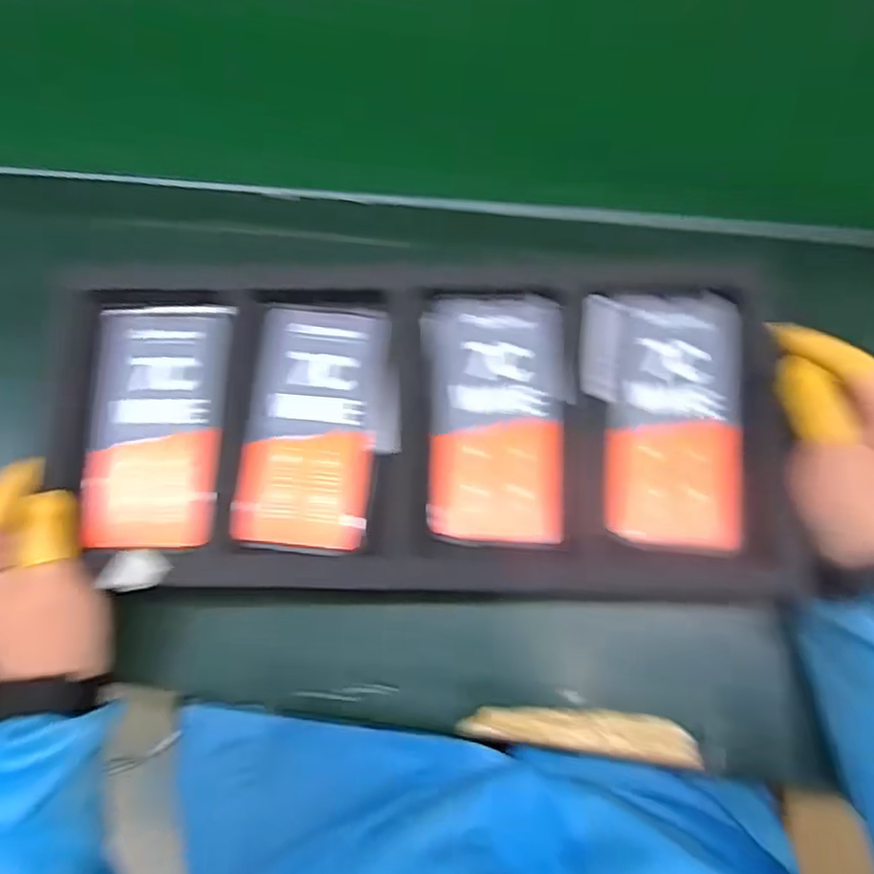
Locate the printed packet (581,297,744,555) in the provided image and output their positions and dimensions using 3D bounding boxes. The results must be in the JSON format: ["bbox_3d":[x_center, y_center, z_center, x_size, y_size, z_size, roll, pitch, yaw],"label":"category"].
[{"bbox_3d":[0.144,-0.013,0.439,0.098,0.020,0.165,4,74,3],"label":"printed packet"}]

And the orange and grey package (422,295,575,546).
[{"bbox_3d":[0.040,-0.014,0.446,0.091,0.010,0.168,-3,74,1],"label":"orange and grey package"}]

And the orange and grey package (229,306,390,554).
[{"bbox_3d":[-0.082,-0.008,0.449,0.086,0.019,0.160,5,74,3],"label":"orange and grey package"}]

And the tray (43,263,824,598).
[{"bbox_3d":[-0.020,-0.012,0.448,0.464,0.041,0.220,3,74,3],"label":"tray"}]

